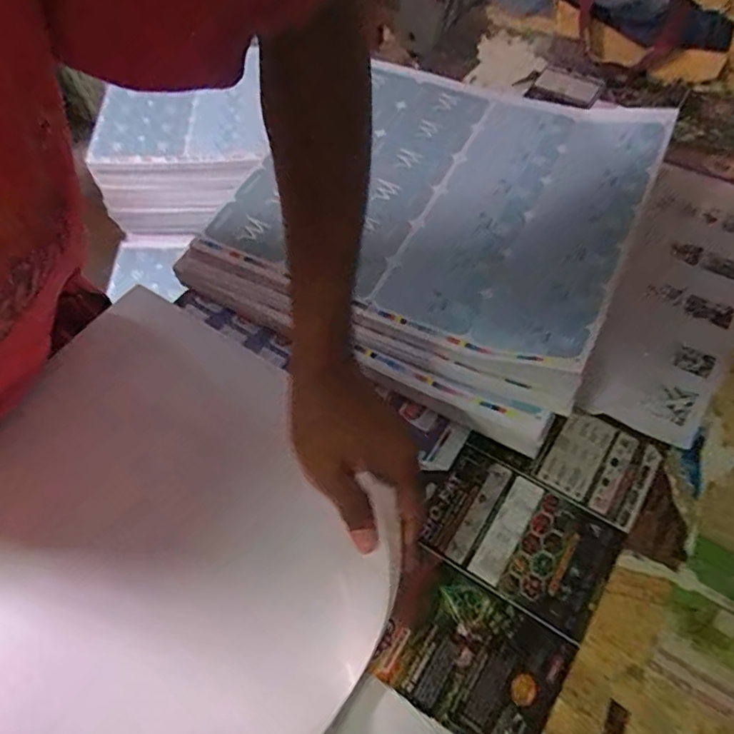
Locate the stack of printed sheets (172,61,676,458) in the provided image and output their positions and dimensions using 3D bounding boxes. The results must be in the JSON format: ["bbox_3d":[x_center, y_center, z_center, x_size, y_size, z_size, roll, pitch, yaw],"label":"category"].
[{"bbox_3d":[0.069,-0.162,0.593,0.383,0.056,0.386,26,64,16],"label":"stack of printed sheets"}]

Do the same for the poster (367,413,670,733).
[{"bbox_3d":[0.112,0.139,0.446,0.144,0.008,0.267,30,66,19],"label":"poster"}]

